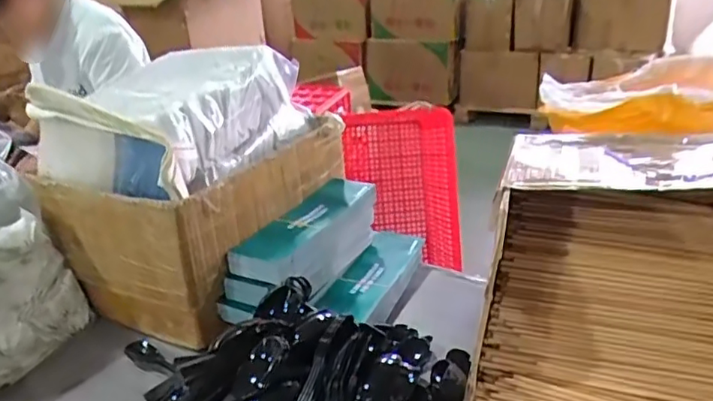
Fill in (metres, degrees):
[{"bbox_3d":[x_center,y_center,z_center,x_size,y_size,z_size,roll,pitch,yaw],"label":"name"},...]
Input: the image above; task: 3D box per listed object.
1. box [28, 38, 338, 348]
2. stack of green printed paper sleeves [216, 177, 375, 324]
[{"bbox_3d":[-0.228,-0.046,0.880,0.256,0.304,0.400,10,28,27],"label":"box"},{"bbox_3d":[-0.074,0.066,0.852,0.111,0.091,0.301,8,27,23],"label":"stack of green printed paper sleeves"}]

